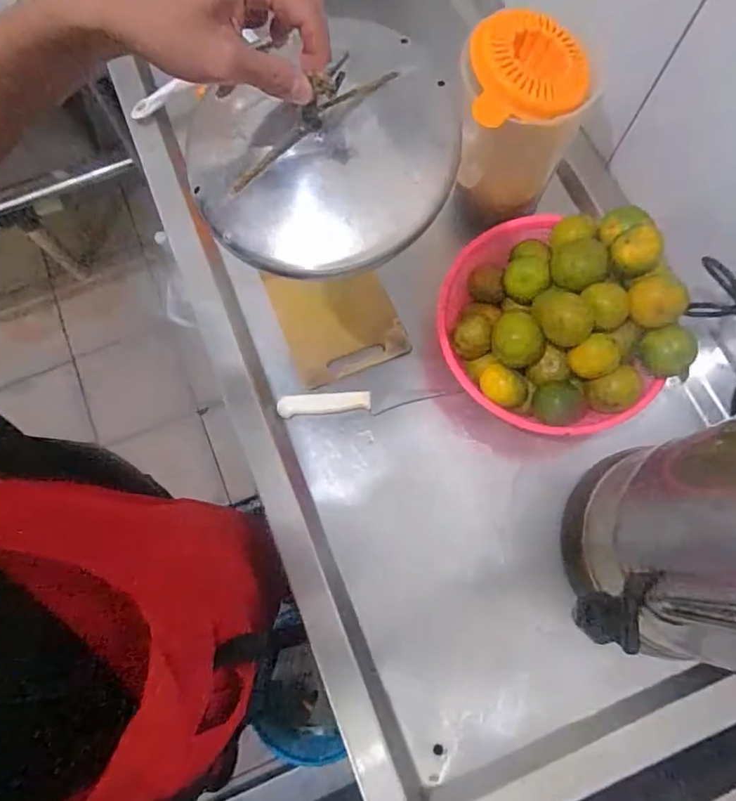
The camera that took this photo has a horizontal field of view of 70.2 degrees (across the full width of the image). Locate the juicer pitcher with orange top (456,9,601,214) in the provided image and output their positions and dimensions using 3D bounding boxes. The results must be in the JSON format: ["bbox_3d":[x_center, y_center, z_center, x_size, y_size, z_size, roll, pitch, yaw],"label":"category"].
[{"bbox_3d":[0.173,-0.322,0.614,0.141,0.191,0.121,2,74,2],"label":"juicer pitcher with orange top"}]

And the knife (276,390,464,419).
[{"bbox_3d":[0.000,0.002,0.665,0.222,0.023,0.029,-3,74,0],"label":"knife"}]

